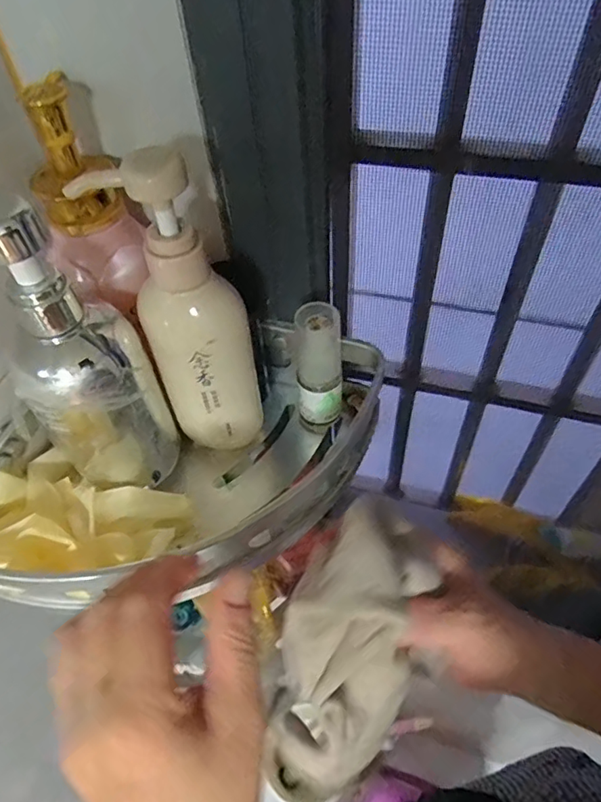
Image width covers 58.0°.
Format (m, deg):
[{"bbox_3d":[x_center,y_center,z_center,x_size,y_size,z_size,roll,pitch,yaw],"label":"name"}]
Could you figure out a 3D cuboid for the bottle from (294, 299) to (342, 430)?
[{"bbox_3d":[0.013,-0.021,0.371,0.030,0.099,0.027,-1,52,3],"label":"bottle"}]

